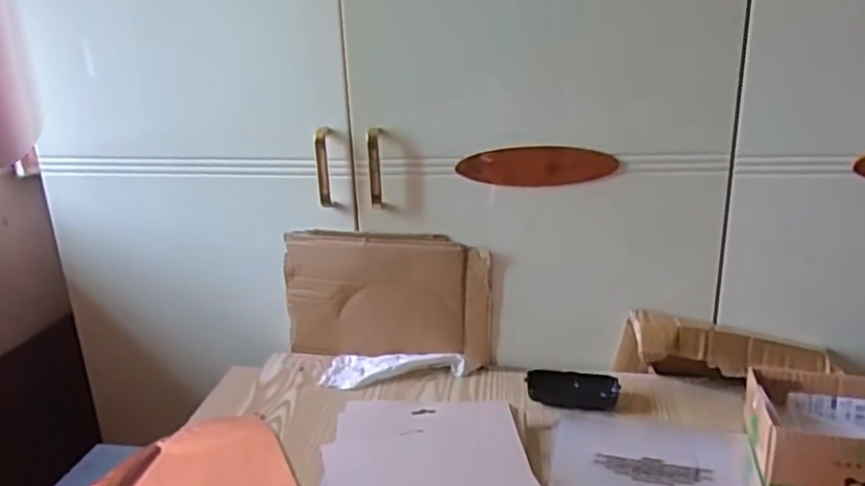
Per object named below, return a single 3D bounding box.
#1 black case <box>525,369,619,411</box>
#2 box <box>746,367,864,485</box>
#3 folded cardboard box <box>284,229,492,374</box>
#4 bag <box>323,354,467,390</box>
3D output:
[{"bbox_3d":[0.170,0.177,0.799,0.106,0.019,0.053,3,19,13],"label":"black case"},{"bbox_3d":[0.419,0.191,0.660,0.182,0.063,0.138,3,19,12],"label":"box"},{"bbox_3d":[-0.060,0.074,0.879,0.271,0.178,0.026,2,19,11],"label":"folded cardboard box"},{"bbox_3d":[-0.050,0.163,0.853,0.178,0.024,0.065,2,18,9],"label":"bag"}]

